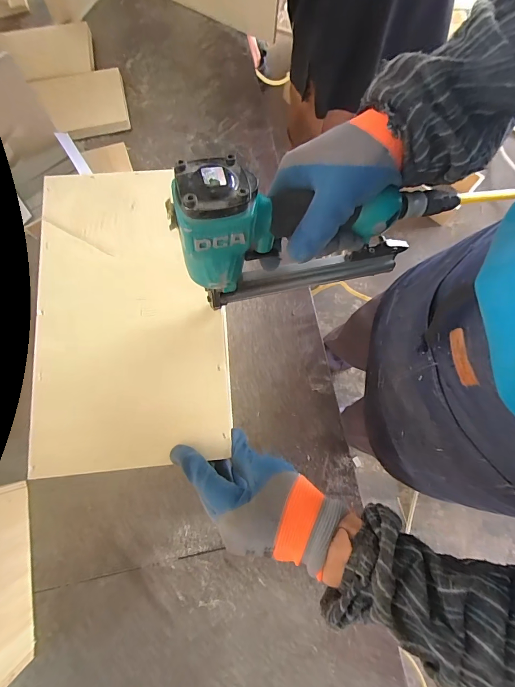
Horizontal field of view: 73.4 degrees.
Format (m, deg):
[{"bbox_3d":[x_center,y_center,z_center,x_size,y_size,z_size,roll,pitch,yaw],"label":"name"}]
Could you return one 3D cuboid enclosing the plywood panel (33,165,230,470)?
[{"bbox_3d":[-0.143,-0.042,0.391,0.203,0.014,0.340,-6,77,-1],"label":"plywood panel"}]

